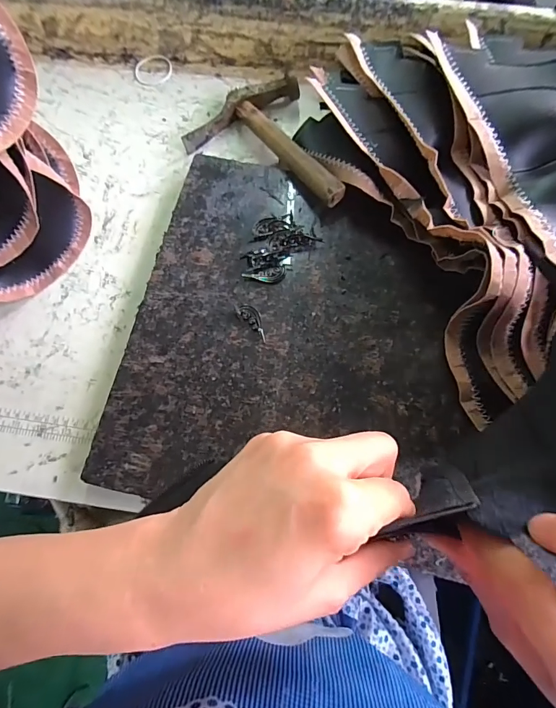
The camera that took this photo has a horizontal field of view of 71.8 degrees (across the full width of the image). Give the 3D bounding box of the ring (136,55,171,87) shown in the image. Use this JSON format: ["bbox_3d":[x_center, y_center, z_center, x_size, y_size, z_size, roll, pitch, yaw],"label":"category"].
[{"bbox_3d":[-0.159,-0.364,0.492,0.047,0.006,0.047,0,74,2],"label":"ring"}]

